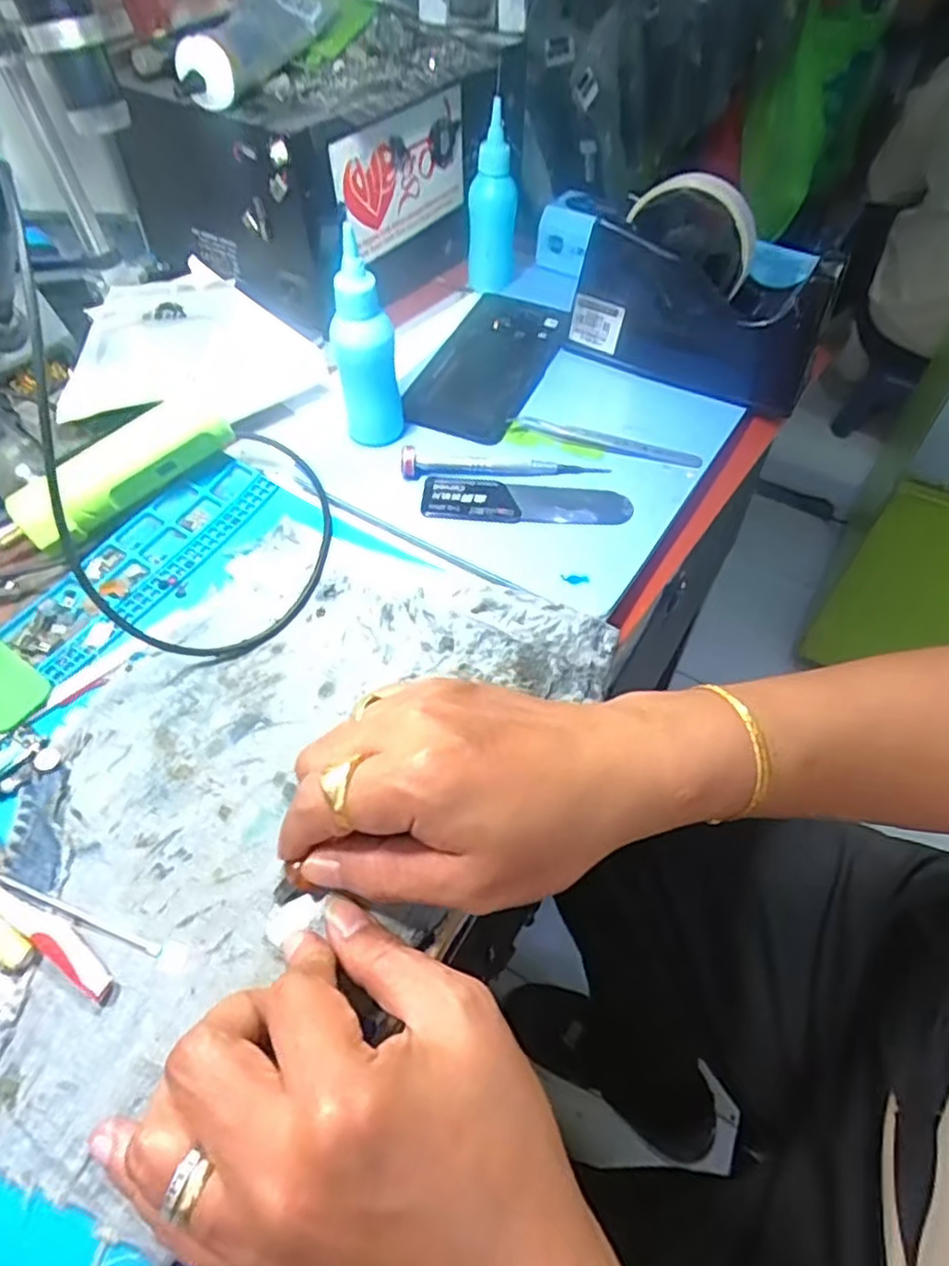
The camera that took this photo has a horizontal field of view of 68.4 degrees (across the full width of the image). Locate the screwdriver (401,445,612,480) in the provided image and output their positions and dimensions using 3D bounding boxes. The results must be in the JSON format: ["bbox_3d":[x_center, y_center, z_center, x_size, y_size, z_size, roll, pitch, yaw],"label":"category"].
[{"bbox_3d":[0.019,-0.100,0.414,0.122,0.015,0.017,0,55,-4],"label":"screwdriver"}]

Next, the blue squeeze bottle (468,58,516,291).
[{"bbox_3d":[0.016,-0.316,0.502,0.033,0.117,0.027,-10,53,-7],"label":"blue squeeze bottle"}]

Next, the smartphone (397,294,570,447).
[{"bbox_3d":[0.011,-0.189,0.484,0.074,0.007,0.162,20,56,10],"label":"smartphone"}]

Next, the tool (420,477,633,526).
[{"bbox_3d":[0.030,-0.075,0.402,0.117,0.007,0.030,4,53,0],"label":"tool"}]

